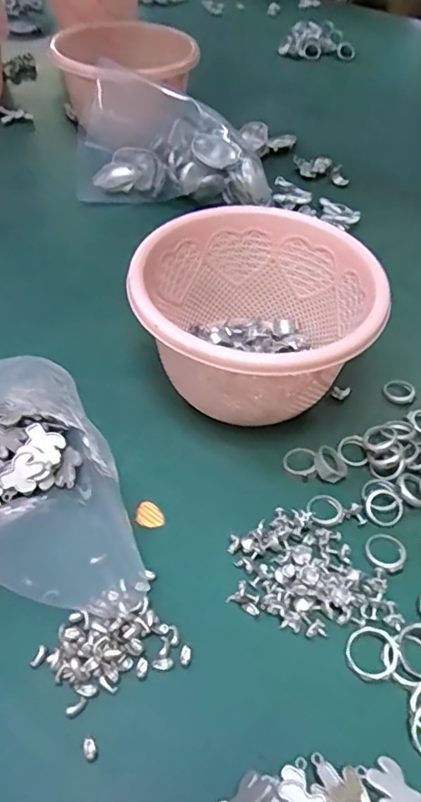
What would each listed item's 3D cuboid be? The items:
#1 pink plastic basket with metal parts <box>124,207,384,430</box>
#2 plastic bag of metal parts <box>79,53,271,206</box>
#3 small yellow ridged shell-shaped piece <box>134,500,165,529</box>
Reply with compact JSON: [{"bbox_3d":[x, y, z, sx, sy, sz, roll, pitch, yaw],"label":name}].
[{"bbox_3d":[0.027,-0.049,0.376,0.141,0.092,0.143,-2,49,-3],"label":"pink plastic basket with metal parts"},{"bbox_3d":[-0.036,-0.244,0.534,0.176,0.099,0.077,0,49,-2],"label":"plastic bag of metal parts"},{"bbox_3d":[-0.036,0.066,0.332,0.015,0.004,0.019,-20,53,-18],"label":"small yellow ridged shell-shaped piece"}]

